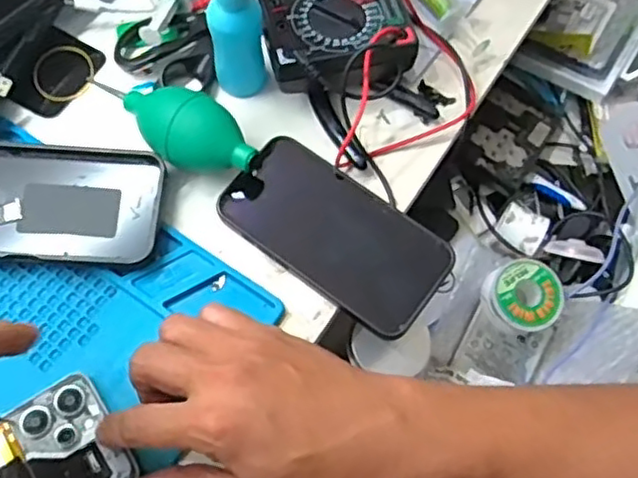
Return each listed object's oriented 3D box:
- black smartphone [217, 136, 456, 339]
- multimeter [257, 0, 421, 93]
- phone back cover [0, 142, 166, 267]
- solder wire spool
[{"bbox_3d":[0.010,-0.005,0.429,0.148,0.013,0.073,38,71,13],"label":"black smartphone"},{"bbox_3d":[0.004,-0.175,0.482,0.101,0.048,0.175,-13,68,-7],"label":"multimeter"},{"bbox_3d":[-0.189,-0.024,0.425,0.171,0.015,0.079,2,67,-1],"label":"phone back cover"},{"bbox_3d":[0.155,0.045,0.501,0.047,0.036,0.054,-29,71,-13],"label":"solder wire spool"}]

